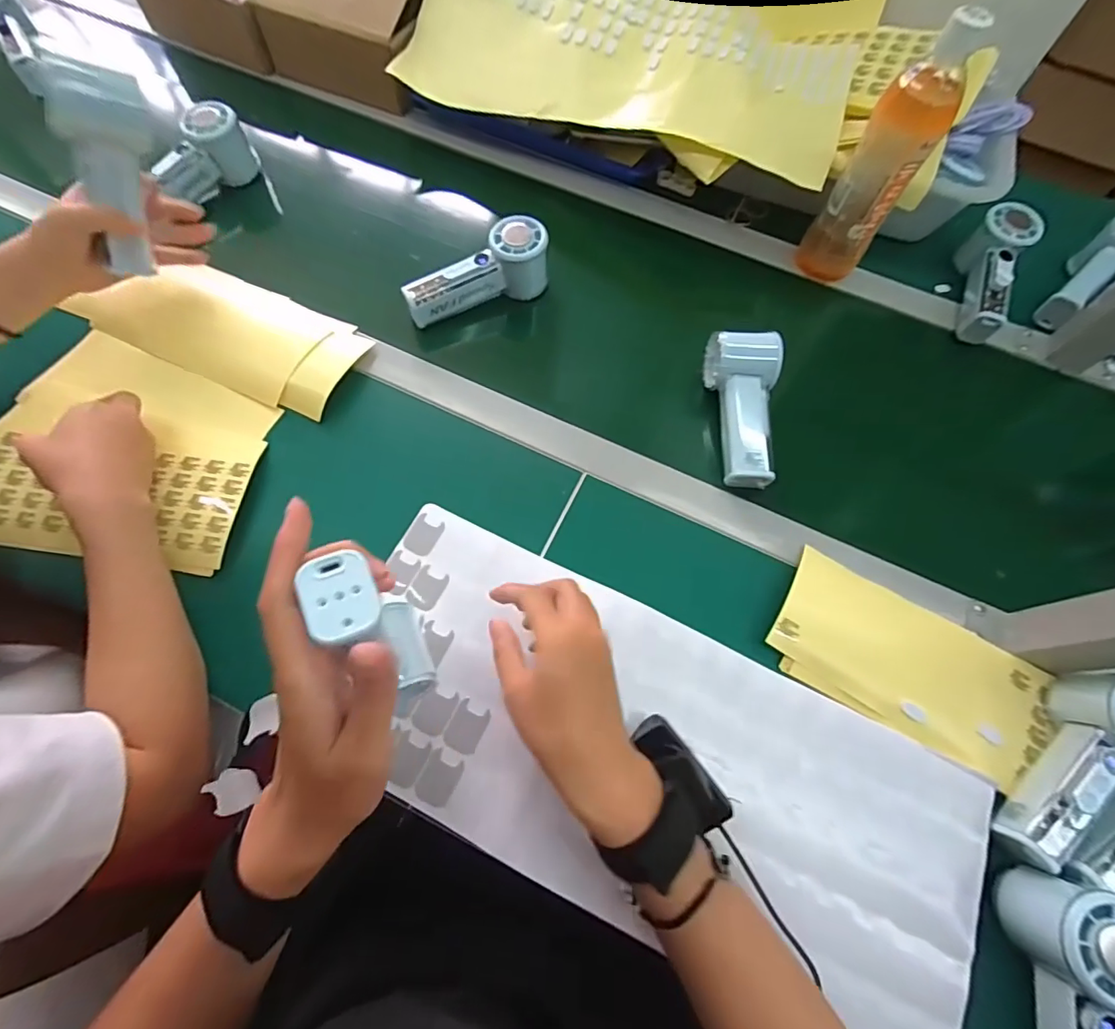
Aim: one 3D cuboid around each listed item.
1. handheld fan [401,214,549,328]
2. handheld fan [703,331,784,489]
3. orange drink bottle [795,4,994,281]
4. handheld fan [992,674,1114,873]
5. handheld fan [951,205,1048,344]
[{"bbox_3d":[-0.085,-0.248,0.515,0.150,0.055,0.052,-22,72,-12],"label":"handheld fan"},{"bbox_3d":[0.174,-0.099,0.462,0.059,0.039,0.141,4,69,-3],"label":"handheld fan"},{"bbox_3d":[0.311,-0.331,0.477,0.067,0.207,0.070,31,70,7],"label":"orange drink bottle"},{"bbox_3d":[0.372,0.180,0.345,0.057,0.057,0.148,38,71,10],"label":"handheld fan"},{"bbox_3d":[0.463,-0.259,0.536,0.053,0.057,0.148,26,70,6],"label":"handheld fan"}]

